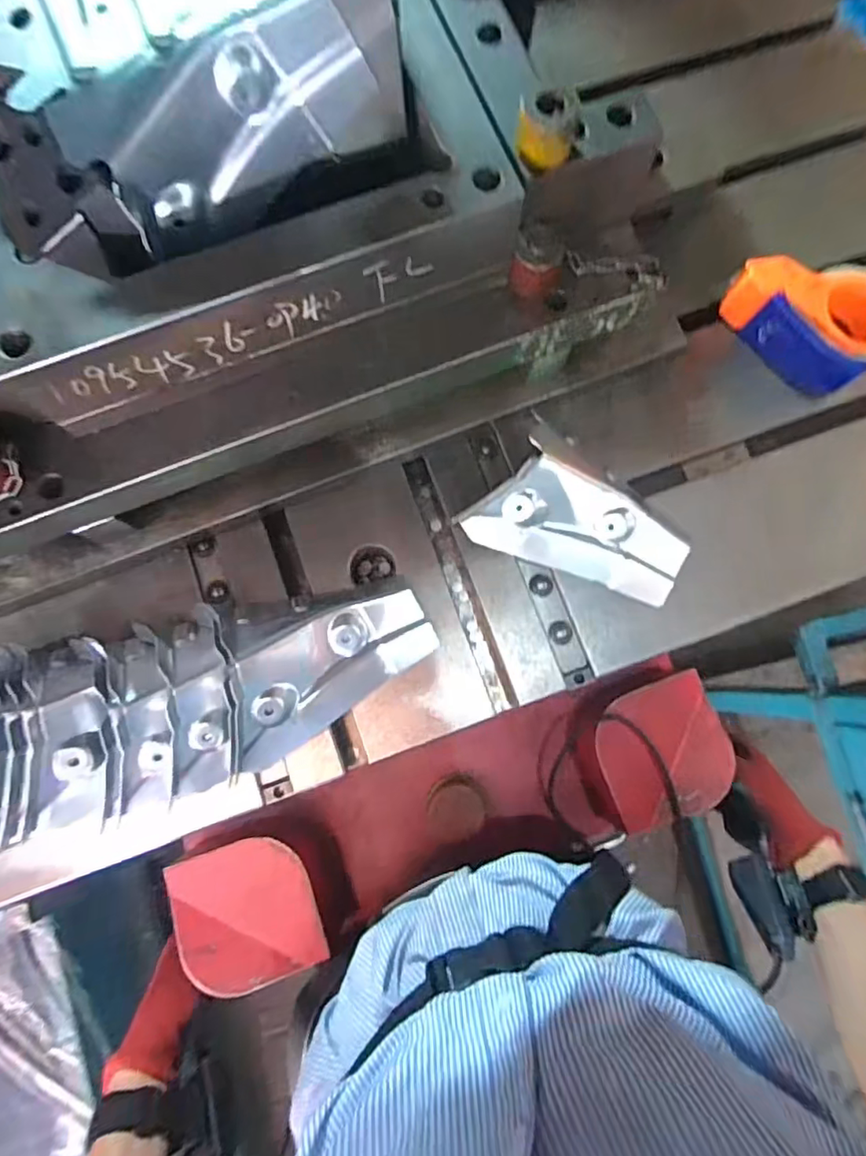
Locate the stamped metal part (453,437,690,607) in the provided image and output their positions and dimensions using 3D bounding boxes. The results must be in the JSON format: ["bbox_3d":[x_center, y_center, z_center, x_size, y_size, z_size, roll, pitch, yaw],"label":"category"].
[{"bbox_3d":[0.140,-0.052,0.537,0.208,0.051,0.095,22,80,4],"label":"stamped metal part"}]

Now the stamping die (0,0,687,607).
[{"bbox_3d":[-0.174,-0.255,0.450,0.643,0.258,0.314,-22,81,-4],"label":"stamping die"}]

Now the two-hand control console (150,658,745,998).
[{"bbox_3d":[0.022,0.234,0.564,0.513,0.118,0.131,-20,80,-5],"label":"two-hand control console"}]

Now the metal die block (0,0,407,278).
[{"bbox_3d":[-0.166,-0.331,0.365,0.291,0.102,0.152,-26,81,-5],"label":"metal die block"}]

